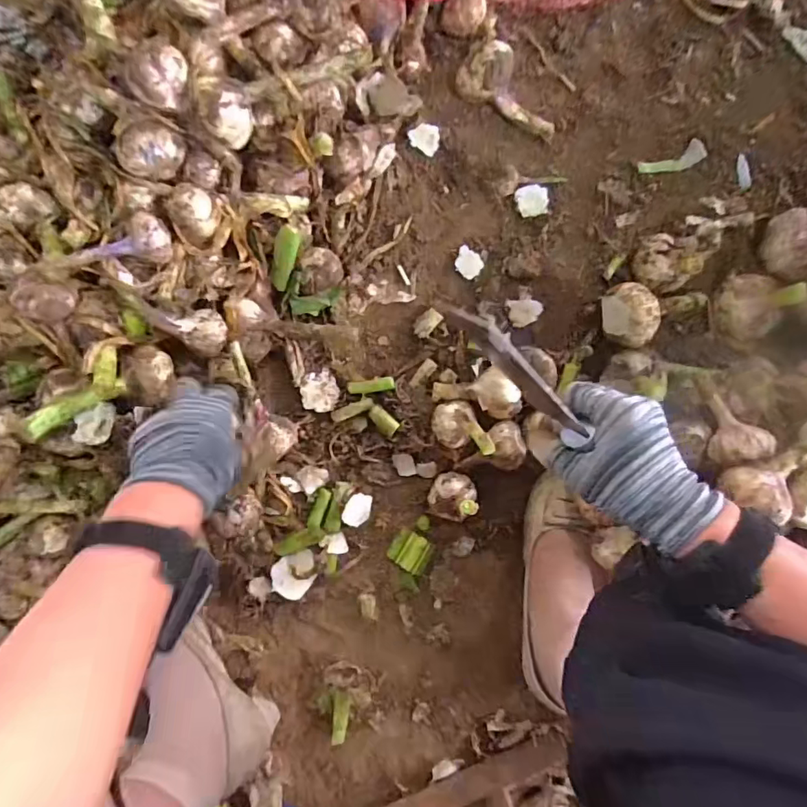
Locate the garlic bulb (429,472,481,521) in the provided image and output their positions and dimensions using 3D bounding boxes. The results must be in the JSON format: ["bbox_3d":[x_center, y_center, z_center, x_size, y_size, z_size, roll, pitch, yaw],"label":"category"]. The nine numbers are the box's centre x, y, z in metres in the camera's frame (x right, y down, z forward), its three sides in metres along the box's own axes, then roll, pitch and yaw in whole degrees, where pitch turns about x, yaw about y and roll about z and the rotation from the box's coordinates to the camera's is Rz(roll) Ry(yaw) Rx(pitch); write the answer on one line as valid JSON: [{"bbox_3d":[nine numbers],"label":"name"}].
[{"bbox_3d":[0.048,0.094,0.482,0.041,0.081,0.046,30,93,-1],"label":"garlic bulb"}]

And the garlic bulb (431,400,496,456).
[{"bbox_3d":[0.054,0.026,0.484,0.042,0.047,0.058,-31,93,2],"label":"garlic bulb"}]

